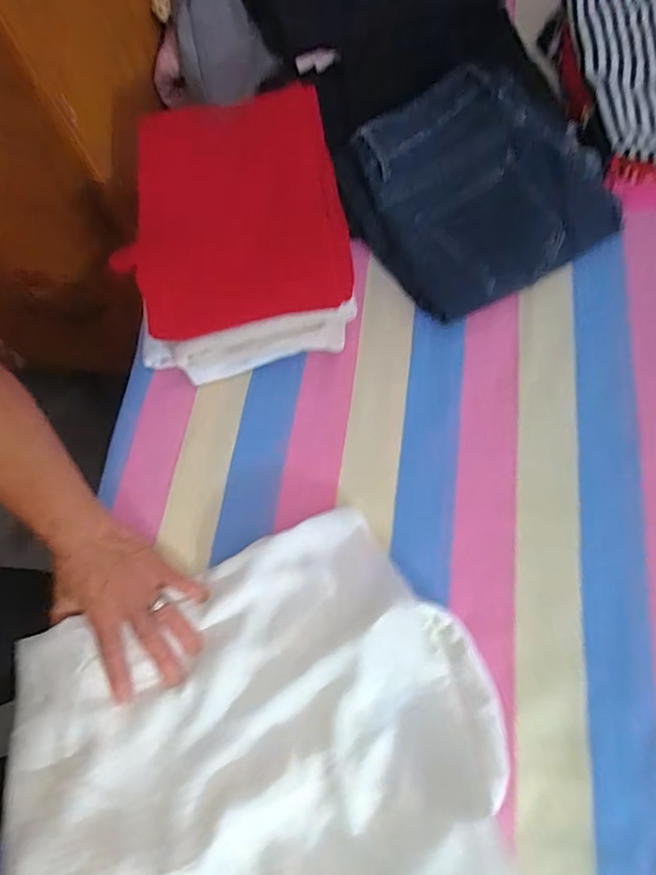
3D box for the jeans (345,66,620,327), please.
[{"bbox_3d":[0.162,-0.271,0.567,0.250,0.050,0.238,-31,86,-5],"label":"jeans"}]

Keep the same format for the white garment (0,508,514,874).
[{"bbox_3d":[-0.064,0.247,0.401,0.376,0.044,0.299,-20,67,-6],"label":"white garment"}]

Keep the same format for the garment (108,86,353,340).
[{"bbox_3d":[-0.099,-0.219,0.510,0.225,0.058,0.227,-12,94,3],"label":"garment"}]

